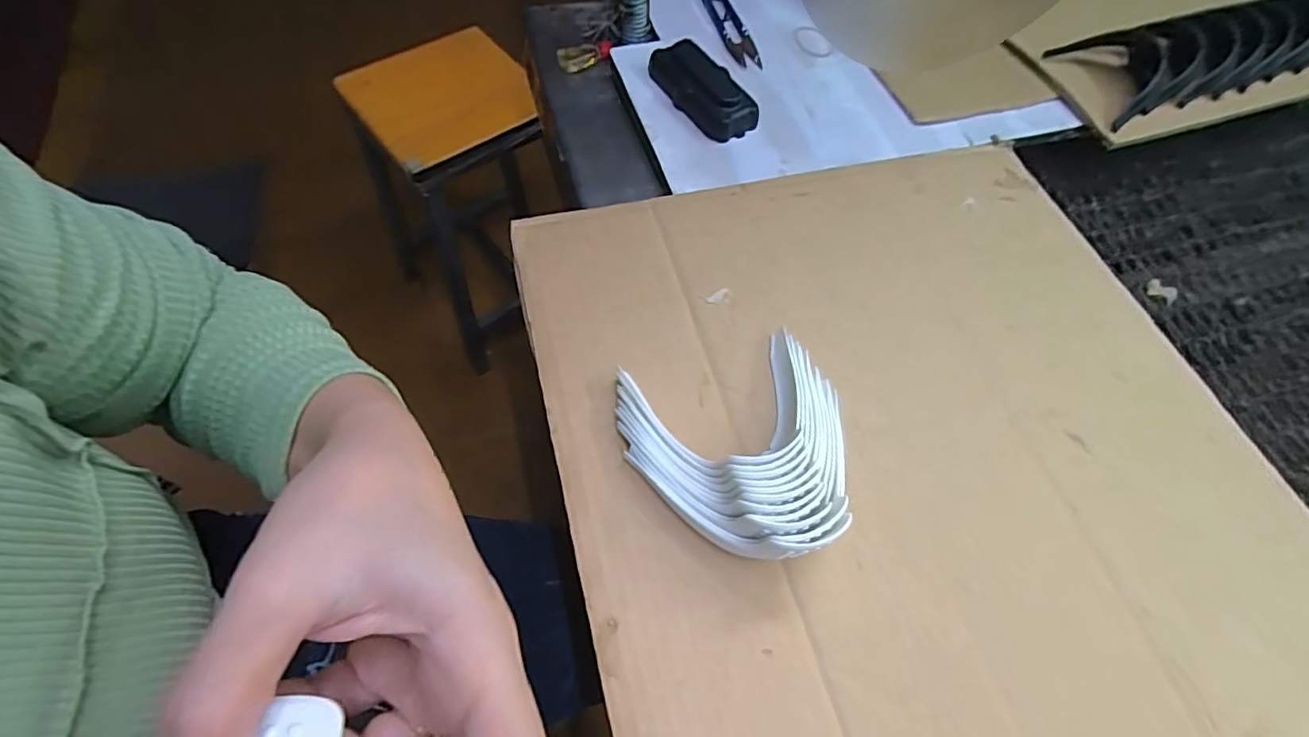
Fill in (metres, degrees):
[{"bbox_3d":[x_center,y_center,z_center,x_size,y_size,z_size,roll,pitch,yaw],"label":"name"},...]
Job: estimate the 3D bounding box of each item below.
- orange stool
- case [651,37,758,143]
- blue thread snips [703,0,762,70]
[{"bbox_3d":[-0.355,-0.313,1.142,0.298,0.529,0.264,-33,68,-19],"label":"orange stool"},{"bbox_3d":[0.040,-0.243,0.505,0.051,0.024,0.110,-26,65,-18],"label":"case"},{"bbox_3d":[0.075,-0.332,0.563,0.028,0.013,0.118,-11,62,-10],"label":"blue thread snips"}]

